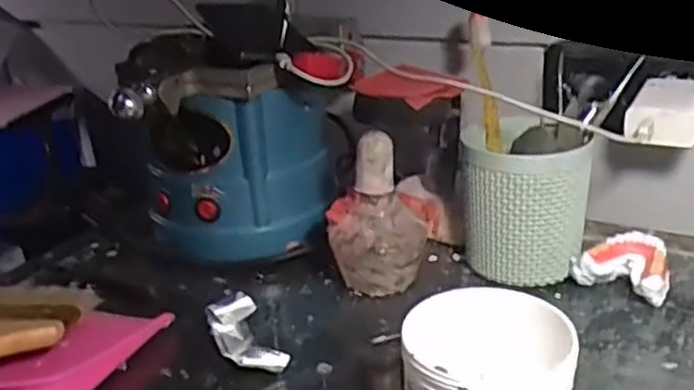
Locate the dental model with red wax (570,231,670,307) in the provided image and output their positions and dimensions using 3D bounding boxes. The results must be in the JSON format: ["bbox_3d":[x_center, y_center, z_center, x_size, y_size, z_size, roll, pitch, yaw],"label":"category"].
[{"bbox_3d":[0.206,0.054,0.544,0.064,0.035,0.052,12,27,32],"label":"dental model with red wax"}]

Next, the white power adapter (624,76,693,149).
[{"bbox_3d":[0.254,-0.066,0.576,0.053,0.030,0.093,10,26,29],"label":"white power adapter"}]

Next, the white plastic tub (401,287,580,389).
[{"bbox_3d":[0.077,0.102,0.400,0.087,0.068,0.080,-3,23,1],"label":"white plastic tub"}]

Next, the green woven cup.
[{"bbox_3d":[0.134,0.006,0.565,0.092,0.113,0.087,-2,23,5],"label":"green woven cup"}]

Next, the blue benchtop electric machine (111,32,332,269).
[{"bbox_3d":[-0.094,-0.031,0.599,0.168,0.181,0.112,-5,23,-4],"label":"blue benchtop electric machine"}]

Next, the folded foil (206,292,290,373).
[{"bbox_3d":[-0.068,0.095,0.490,0.033,0.026,0.065,-14,25,-24],"label":"folded foil"}]

